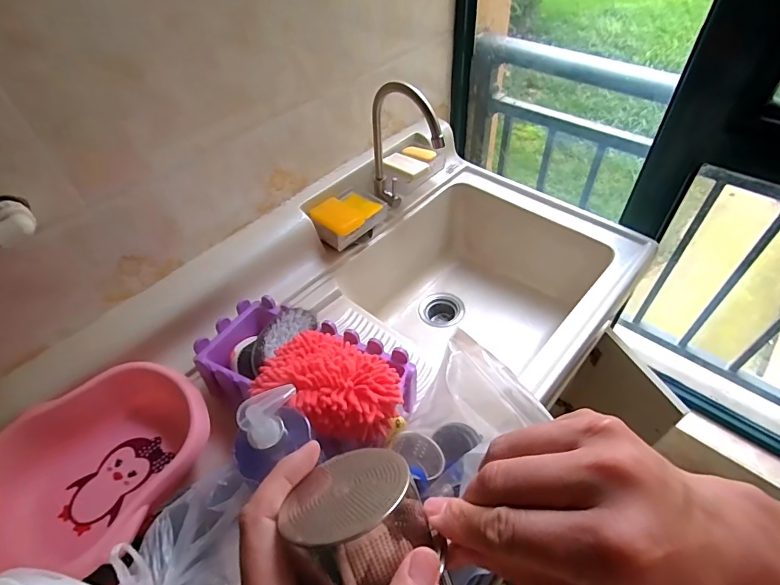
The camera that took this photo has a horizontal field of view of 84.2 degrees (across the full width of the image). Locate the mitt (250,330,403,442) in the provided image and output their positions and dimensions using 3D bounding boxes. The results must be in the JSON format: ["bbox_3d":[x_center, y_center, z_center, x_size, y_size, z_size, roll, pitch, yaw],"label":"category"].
[{"bbox_3d":[-0.071,0.111,0.567,0.177,0.086,0.150,23,54,23],"label":"mitt"}]

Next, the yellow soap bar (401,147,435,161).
[{"bbox_3d":[0.065,-0.322,0.994,0.083,0.016,0.029,24,55,23],"label":"yellow soap bar"}]

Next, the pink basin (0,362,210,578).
[{"bbox_3d":[-0.390,0.238,0.585,0.236,0.102,0.283,18,53,19],"label":"pink basin"}]

